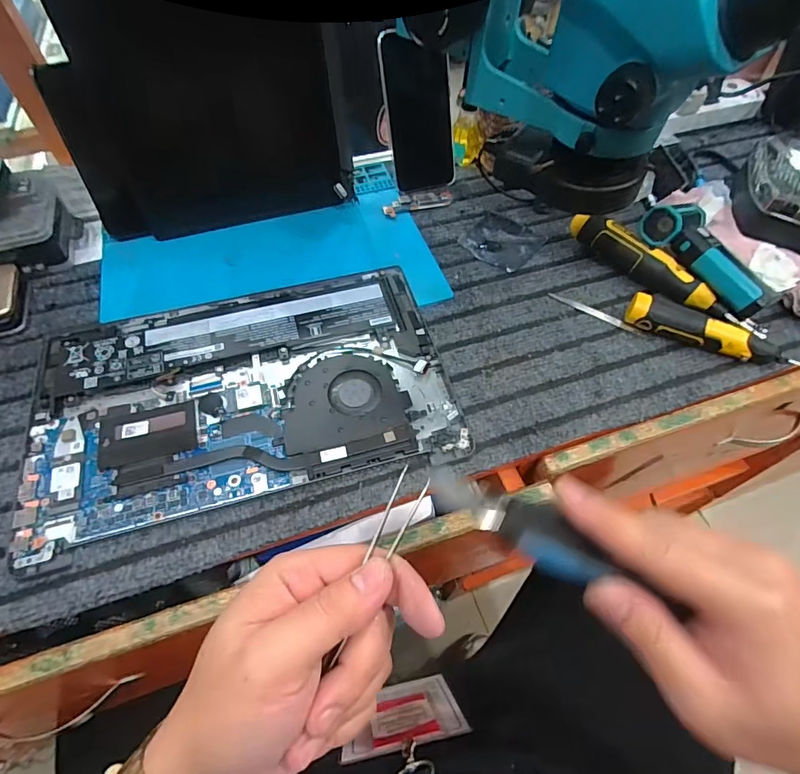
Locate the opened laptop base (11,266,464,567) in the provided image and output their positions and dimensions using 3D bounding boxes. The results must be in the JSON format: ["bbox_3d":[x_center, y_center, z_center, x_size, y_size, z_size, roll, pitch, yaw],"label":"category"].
[{"bbox_3d":[-0.137,0.000,0.414,0.353,0.015,0.211,-13,58,-9],"label":"opened laptop base"}]

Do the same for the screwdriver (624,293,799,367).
[{"bbox_3d":[0.295,-0.053,0.440,0.149,0.032,0.030,17,58,10],"label":"screwdriver"}]

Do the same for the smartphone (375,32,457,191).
[{"bbox_3d":[0.024,-0.318,0.539,0.077,0.157,0.009,-14,35,-6],"label":"smartphone"}]

